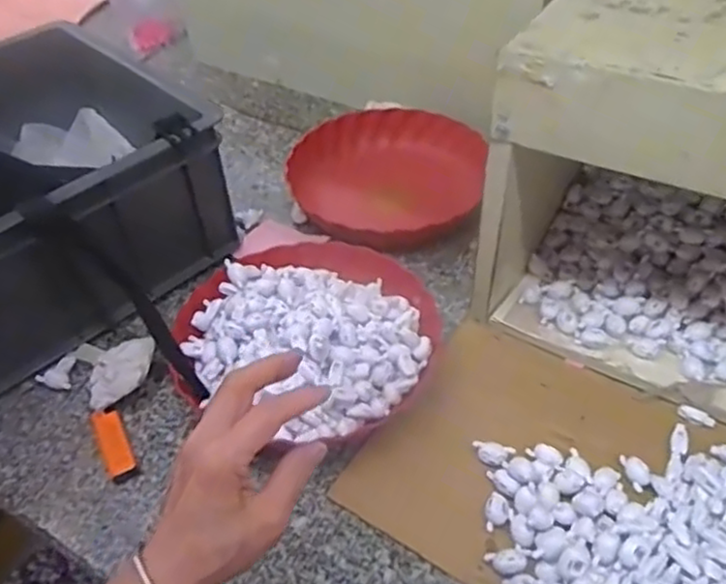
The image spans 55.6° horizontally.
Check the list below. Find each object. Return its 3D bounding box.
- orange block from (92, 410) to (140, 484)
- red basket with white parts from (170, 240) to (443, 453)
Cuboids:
[{"bbox_3d":[-0.219,0.133,0.606,0.023,0.013,0.075,-24,48,-19],"label":"orange block"},{"bbox_3d":[-0.052,0.034,0.655,0.231,0.058,0.225,-2,45,2],"label":"red basket with white parts"}]

